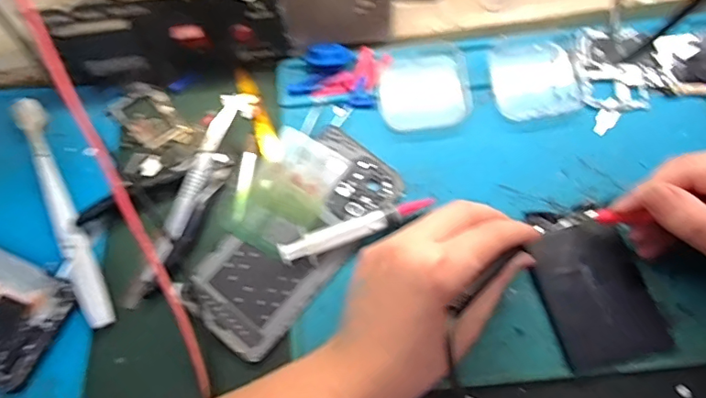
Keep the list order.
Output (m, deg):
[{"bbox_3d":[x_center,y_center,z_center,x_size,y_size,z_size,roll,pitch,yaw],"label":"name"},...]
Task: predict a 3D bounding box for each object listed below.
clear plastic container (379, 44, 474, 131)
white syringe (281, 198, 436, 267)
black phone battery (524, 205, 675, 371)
[{"bbox_3d":[0.052,-0.082,0.382,0.065,0.013,0.060,-11,70,-1],"label":"clear plastic container"},{"bbox_3d":[0.004,0.020,0.344,0.104,0.015,0.016,-22,70,-5],"label":"white syringe"},{"bbox_3d":[0.150,0.052,0.330,0.063,0.006,0.097,-17,71,-5],"label":"black phone battery"}]

